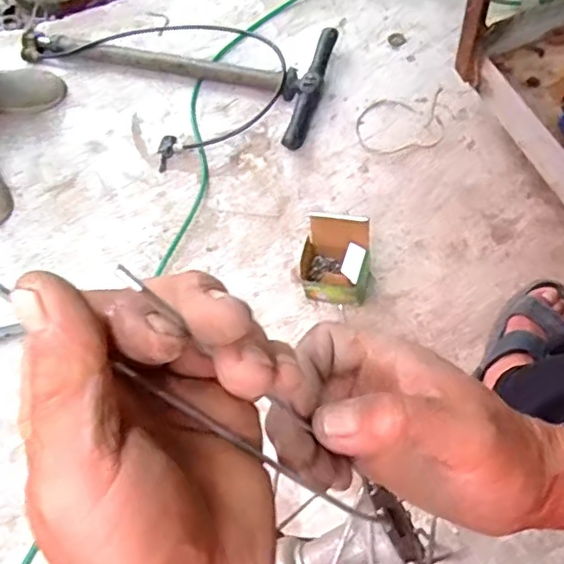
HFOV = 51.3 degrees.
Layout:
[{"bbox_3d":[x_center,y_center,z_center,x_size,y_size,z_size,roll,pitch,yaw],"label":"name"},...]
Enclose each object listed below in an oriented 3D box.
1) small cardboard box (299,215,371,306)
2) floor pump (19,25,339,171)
[{"bbox_3d":[0.078,-0.030,0.833,0.103,0.109,0.083,8,62,5],"label":"small cardboard box"},{"bbox_3d":[-0.236,-0.394,1.086,0.638,0.127,0.303,22,64,12],"label":"floor pump"}]

